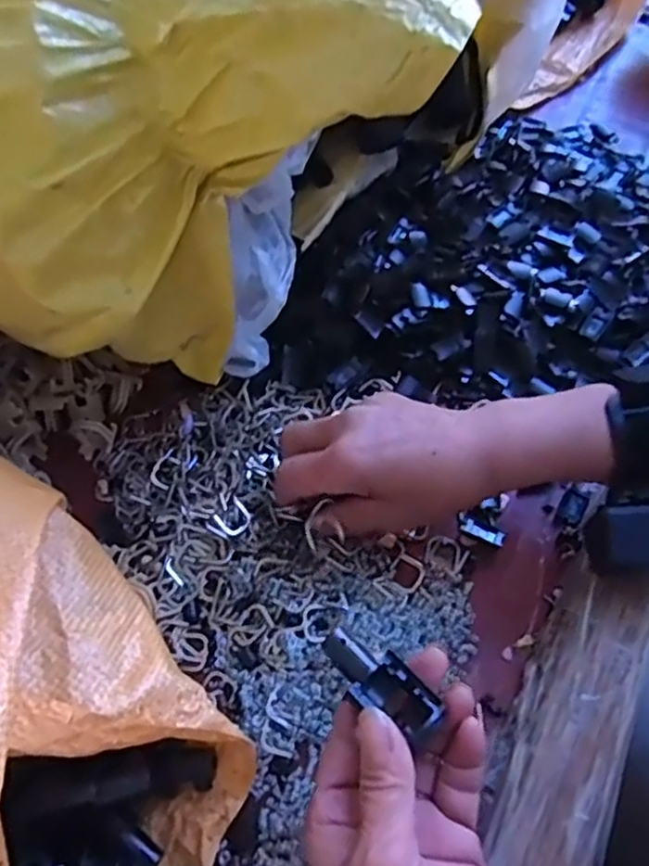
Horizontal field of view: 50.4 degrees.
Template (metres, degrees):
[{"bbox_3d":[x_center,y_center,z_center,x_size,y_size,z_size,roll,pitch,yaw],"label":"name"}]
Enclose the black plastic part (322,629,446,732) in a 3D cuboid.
[{"bbox_3d":[0.022,0.095,0.269,0.049,0.016,0.020,36,66,8],"label":"black plastic part"}]

